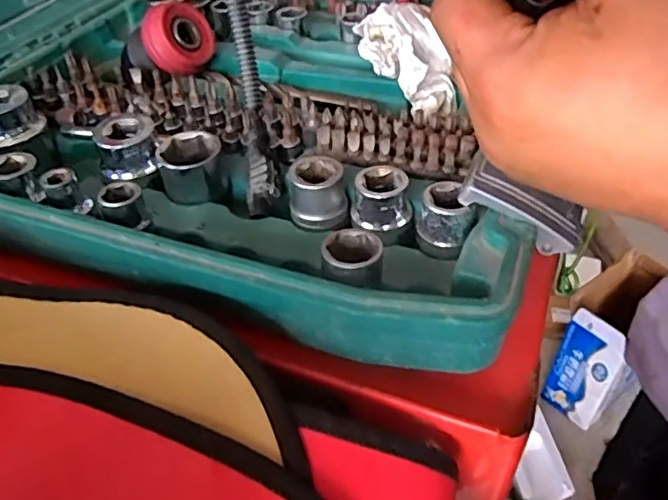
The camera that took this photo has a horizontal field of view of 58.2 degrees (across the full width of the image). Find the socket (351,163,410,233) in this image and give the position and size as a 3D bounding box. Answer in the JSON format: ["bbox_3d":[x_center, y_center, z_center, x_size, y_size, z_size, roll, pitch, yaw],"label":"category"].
[{"bbox_3d":[0.020,-0.024,0.263,0.023,0.018,0.025,-2,43,-1],"label":"socket"}]

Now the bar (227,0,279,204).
[{"bbox_3d":[-0.047,-0.109,0.300,0.012,0.172,0.032,-8,3,-7],"label":"bar"}]

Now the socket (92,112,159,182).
[{"bbox_3d":[-0.104,-0.053,0.304,0.027,0.018,0.029,-9,43,-9],"label":"socket"}]

